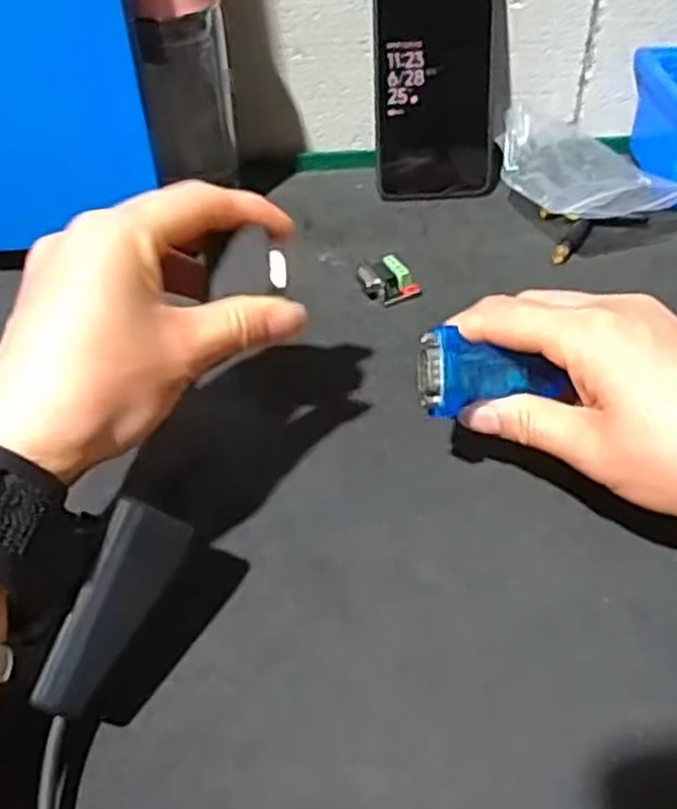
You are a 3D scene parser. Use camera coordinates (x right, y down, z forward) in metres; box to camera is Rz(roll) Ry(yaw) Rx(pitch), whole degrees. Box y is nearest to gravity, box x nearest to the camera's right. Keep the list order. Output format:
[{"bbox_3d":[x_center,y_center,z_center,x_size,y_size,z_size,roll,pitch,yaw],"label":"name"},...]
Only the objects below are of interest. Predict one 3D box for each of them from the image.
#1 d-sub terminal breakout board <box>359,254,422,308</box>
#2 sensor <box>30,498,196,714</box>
[{"bbox_3d":[0.028,-0.071,0.444,0.029,0.015,0.026,-22,46,-21],"label":"d-sub terminal breakout board"},{"bbox_3d":[-0.073,0.065,0.251,0.015,0.022,0.067,17,67,21],"label":"sensor"}]

